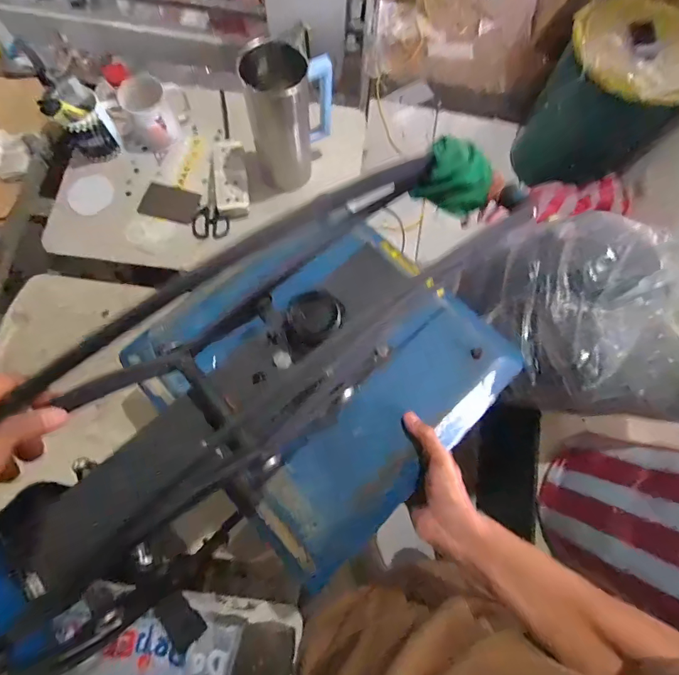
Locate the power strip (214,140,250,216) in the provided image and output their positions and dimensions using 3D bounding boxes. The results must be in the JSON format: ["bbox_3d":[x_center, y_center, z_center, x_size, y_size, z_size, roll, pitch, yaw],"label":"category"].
[{"bbox_3d":[-0.205,-0.307,0.744,0.057,0.023,0.168,-8,74,-5],"label":"power strip"}]

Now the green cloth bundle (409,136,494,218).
[{"bbox_3d":[0.137,-0.188,0.456,0.079,0.046,0.068,24,74,5],"label":"green cloth bundle"}]

